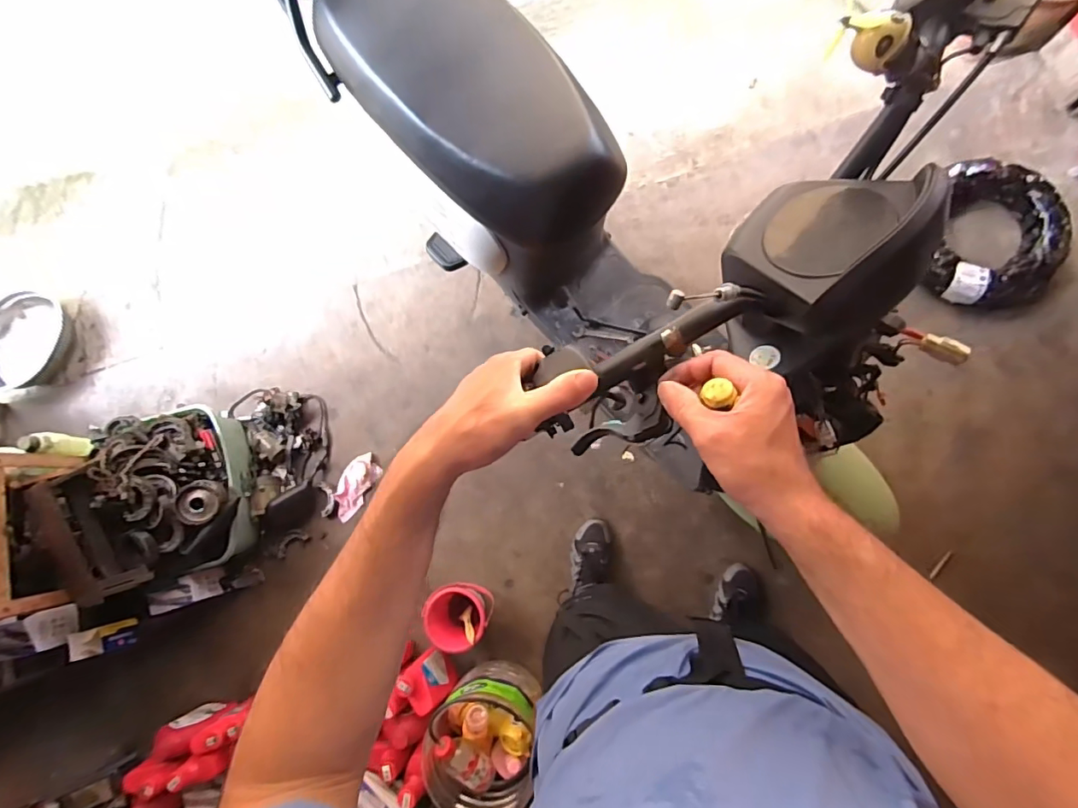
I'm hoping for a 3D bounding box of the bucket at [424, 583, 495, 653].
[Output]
[{"bbox_3d":[-0.198,0.542,1.302,0.162,0.139,0.151,-1,81,5],"label":"bucket"}]

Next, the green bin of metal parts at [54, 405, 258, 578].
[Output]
[{"bbox_3d":[-0.935,0.220,1.309,0.294,0.302,0.415,-16,81,1],"label":"green bin of metal parts"}]

